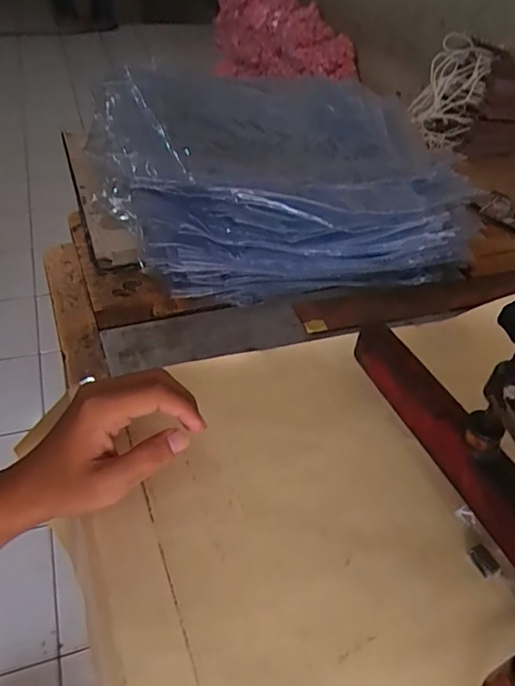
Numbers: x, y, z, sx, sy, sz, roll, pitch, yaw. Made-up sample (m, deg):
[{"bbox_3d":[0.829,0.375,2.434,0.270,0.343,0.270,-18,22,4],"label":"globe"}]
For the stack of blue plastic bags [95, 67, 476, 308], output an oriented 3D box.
[{"bbox_3d":[0.026,-0.196,0.615,0.372,0.114,0.317,-10,45,-15],"label":"stack of blue plastic bags"}]

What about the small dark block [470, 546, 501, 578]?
[{"bbox_3d":[0.143,0.137,0.339,0.012,0.006,0.019,-10,45,-16],"label":"small dark block"}]

